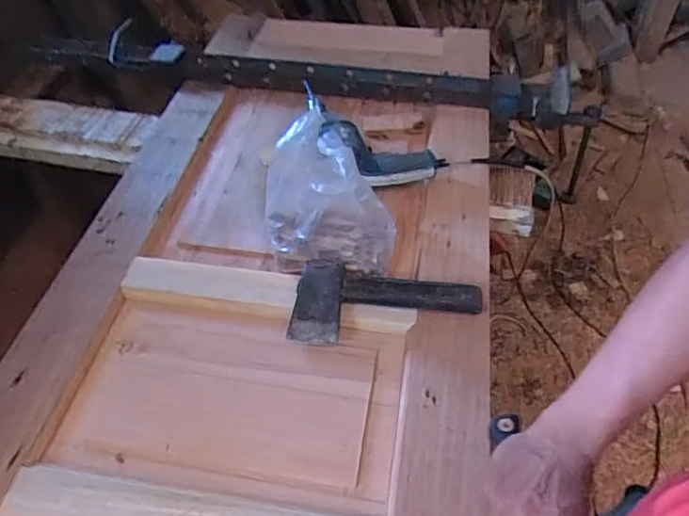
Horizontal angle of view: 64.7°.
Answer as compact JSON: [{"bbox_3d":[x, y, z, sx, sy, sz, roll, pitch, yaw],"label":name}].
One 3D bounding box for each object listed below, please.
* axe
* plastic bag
[{"bbox_3d":[0.058,0.065,0.717,0.247,0.036,0.114,4,50,9],"label":"axe"},{"bbox_3d":[-0.025,-0.092,0.758,0.171,0.168,0.174,-5,50,1],"label":"plastic bag"}]

